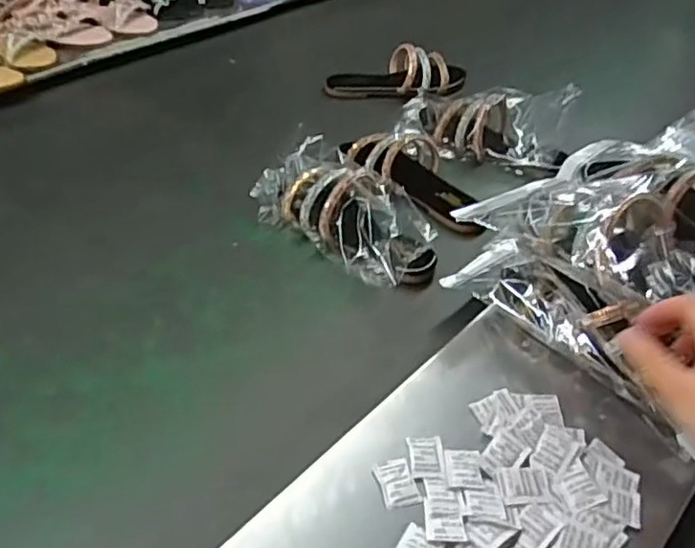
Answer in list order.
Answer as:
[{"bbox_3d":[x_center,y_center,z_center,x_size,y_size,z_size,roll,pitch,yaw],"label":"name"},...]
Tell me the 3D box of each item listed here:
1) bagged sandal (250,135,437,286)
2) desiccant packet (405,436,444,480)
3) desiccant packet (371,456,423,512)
[{"bbox_3d":[-0.005,-0.081,0.787,0.129,0.058,0.272,-32,52,-33],"label":"bagged sandal"},{"bbox_3d":[0.065,0.149,0.528,0.028,0.004,0.038,-1,42,-4],"label":"desiccant packet"},{"bbox_3d":[0.039,0.165,0.513,0.029,0.004,0.041,-10,43,-13],"label":"desiccant packet"}]

